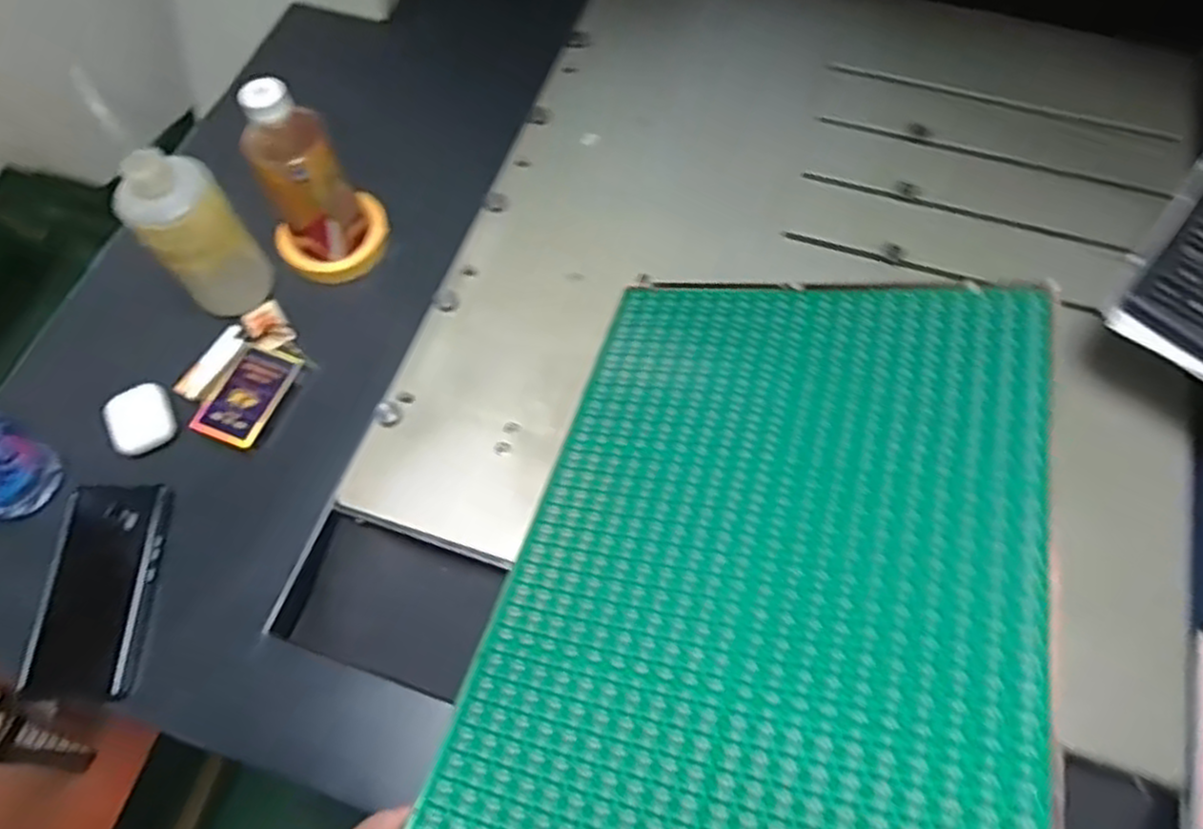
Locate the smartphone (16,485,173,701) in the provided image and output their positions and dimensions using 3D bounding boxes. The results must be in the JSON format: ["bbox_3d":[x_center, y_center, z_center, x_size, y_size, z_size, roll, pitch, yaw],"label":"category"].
[{"bbox_3d":[-0.396,0.137,0.598,0.080,0.017,0.164,-1,65,1],"label":"smartphone"}]

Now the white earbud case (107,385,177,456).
[{"bbox_3d":[-0.393,0.004,0.649,0.048,0.021,0.051,-28,67,-11],"label":"white earbud case"}]

